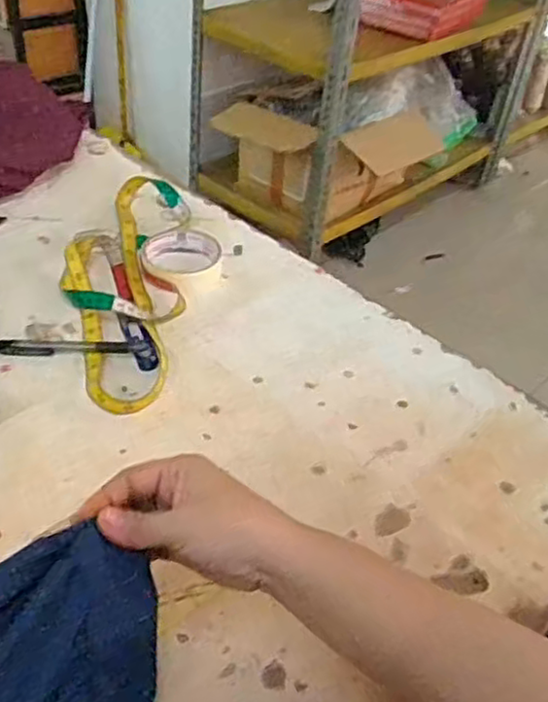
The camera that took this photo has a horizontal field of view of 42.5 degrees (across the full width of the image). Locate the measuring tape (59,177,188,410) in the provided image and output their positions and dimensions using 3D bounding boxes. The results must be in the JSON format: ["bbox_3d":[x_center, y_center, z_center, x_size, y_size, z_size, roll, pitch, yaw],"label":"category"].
[{"bbox_3d":[-0.150,-0.079,0.706,0.118,0.031,0.361,1,41,-6],"label":"measuring tape"}]

